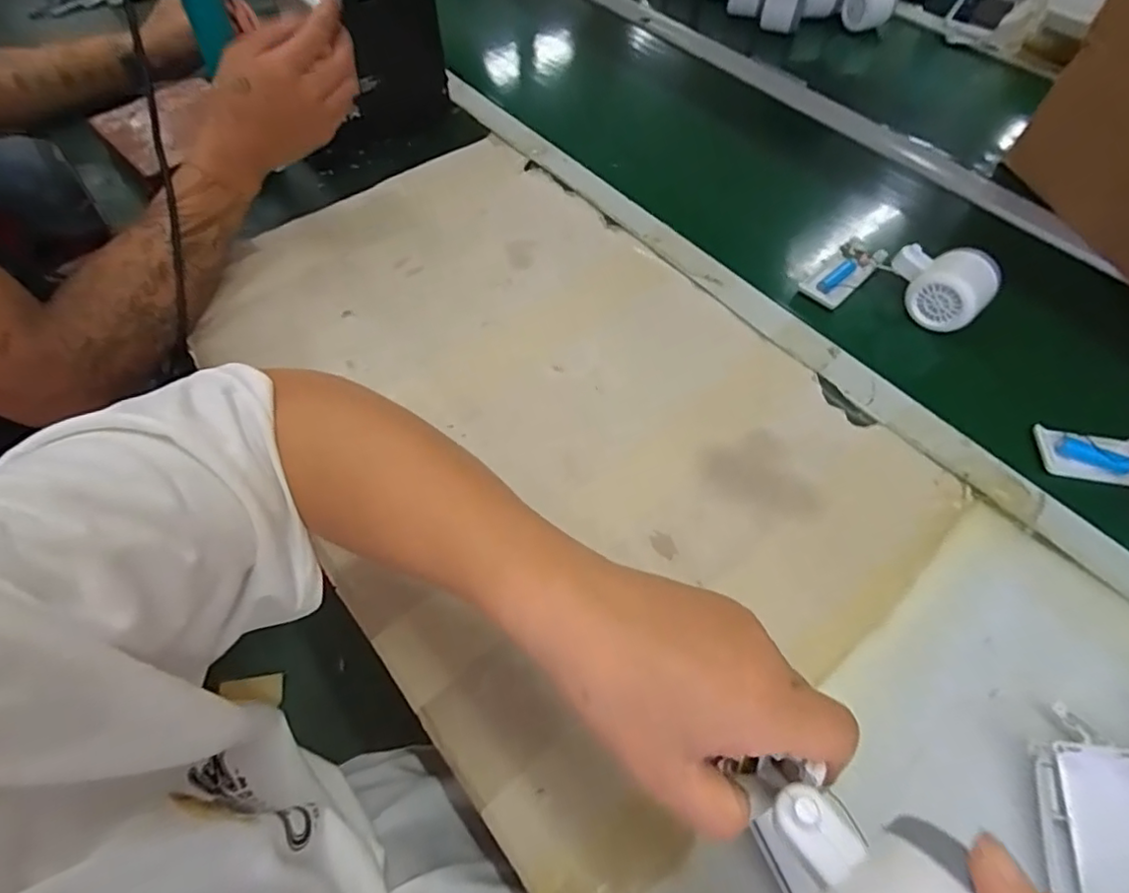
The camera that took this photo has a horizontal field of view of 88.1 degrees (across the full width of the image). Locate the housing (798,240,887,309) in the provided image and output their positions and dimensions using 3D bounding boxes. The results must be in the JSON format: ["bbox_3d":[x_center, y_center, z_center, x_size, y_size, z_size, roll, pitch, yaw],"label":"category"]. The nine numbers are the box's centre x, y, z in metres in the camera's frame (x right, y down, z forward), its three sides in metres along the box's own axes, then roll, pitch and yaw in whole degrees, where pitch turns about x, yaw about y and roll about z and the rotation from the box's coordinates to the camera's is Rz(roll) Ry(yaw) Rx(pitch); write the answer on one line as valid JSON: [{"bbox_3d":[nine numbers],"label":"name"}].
[{"bbox_3d":[0.273,-0.169,0.571,0.097,0.015,0.040,-41,66,-21],"label":"housing"}]

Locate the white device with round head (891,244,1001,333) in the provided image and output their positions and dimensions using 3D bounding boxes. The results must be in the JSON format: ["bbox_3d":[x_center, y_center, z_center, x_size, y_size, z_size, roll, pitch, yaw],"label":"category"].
[{"bbox_3d":[0.338,-0.146,0.529,0.087,0.055,0.052,35,63,19],"label":"white device with round head"}]

